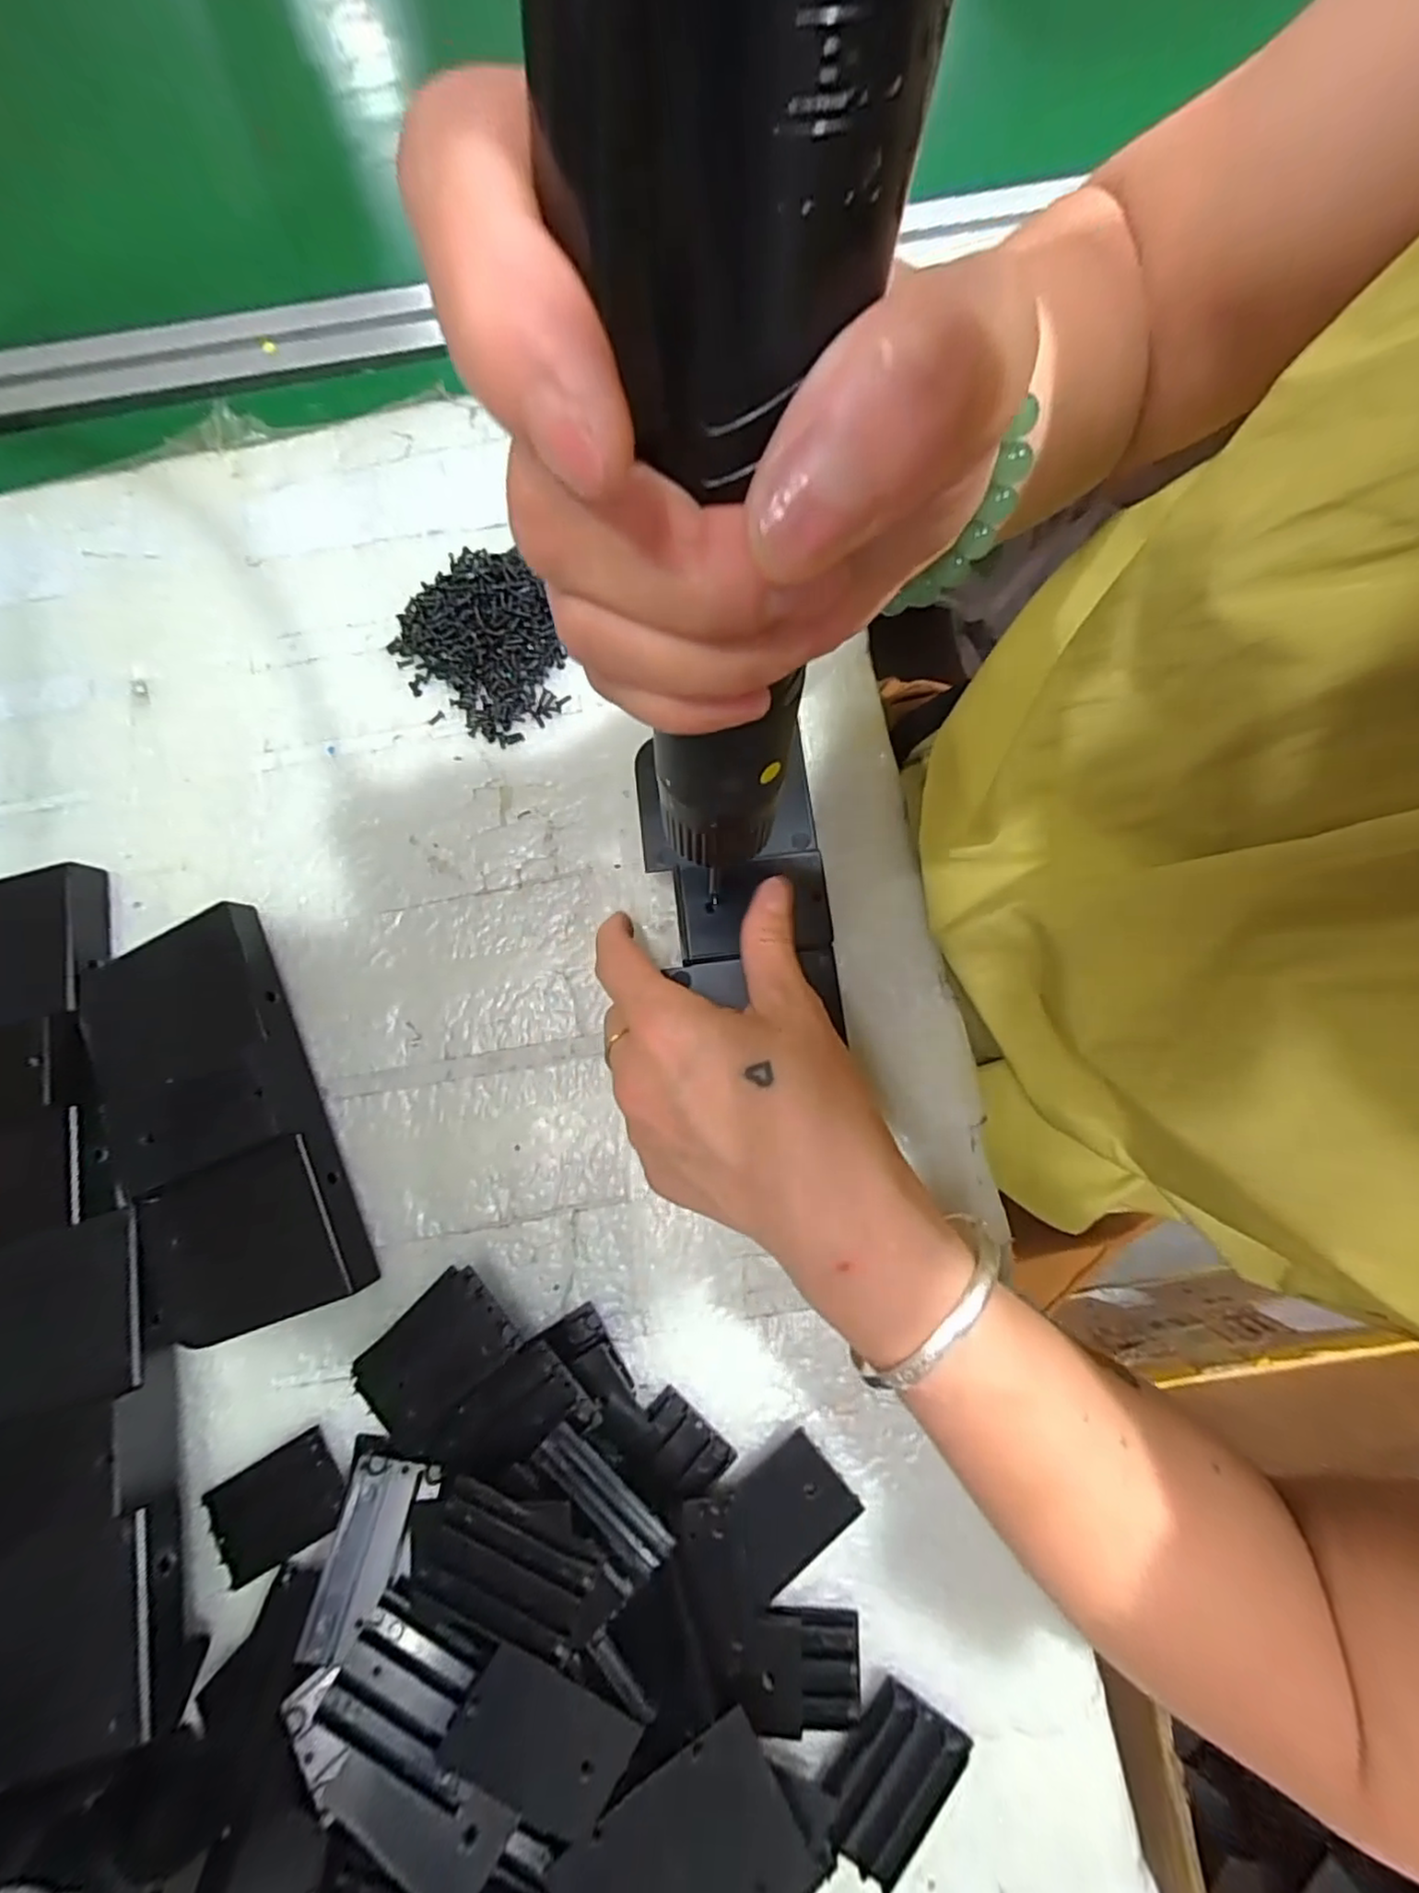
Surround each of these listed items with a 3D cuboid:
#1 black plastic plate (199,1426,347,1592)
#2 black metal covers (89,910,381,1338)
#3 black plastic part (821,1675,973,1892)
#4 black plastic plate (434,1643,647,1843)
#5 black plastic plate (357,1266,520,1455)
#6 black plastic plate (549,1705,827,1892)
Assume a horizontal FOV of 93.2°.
[{"bbox_3d":[-0.162,0.211,0.254,0.053,0.004,0.035,-33,78,3],"label":"black plastic plate"},{"bbox_3d":[-0.196,0.067,0.267,0.068,0.031,0.161,-22,81,-2],"label":"black metal covers"},{"bbox_3d":[0.062,0.291,0.233,0.039,0.006,0.052,36,84,7],"label":"black plastic part"},{"bbox_3d":[-0.053,0.251,0.211,0.055,0.005,0.043,33,87,-2],"label":"black plastic plate"},{"bbox_3d":[-0.105,0.154,0.255,0.041,0.010,0.060,42,85,23],"label":"black plastic plate"},{"bbox_3d":[-0.008,0.298,0.216,0.073,0.008,0.064,-26,87,-12],"label":"black plastic plate"}]

